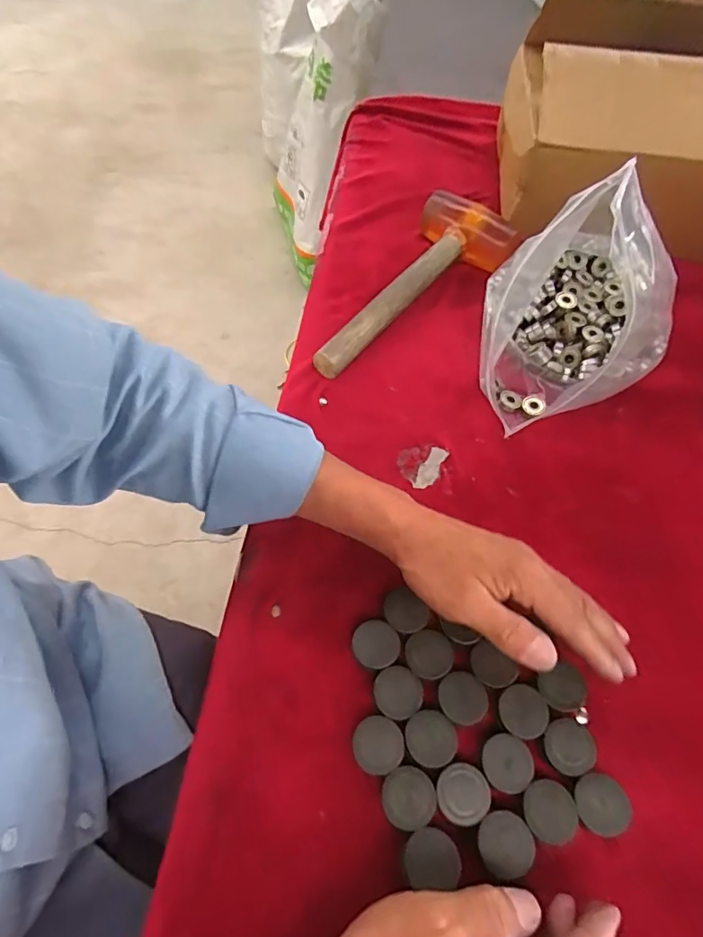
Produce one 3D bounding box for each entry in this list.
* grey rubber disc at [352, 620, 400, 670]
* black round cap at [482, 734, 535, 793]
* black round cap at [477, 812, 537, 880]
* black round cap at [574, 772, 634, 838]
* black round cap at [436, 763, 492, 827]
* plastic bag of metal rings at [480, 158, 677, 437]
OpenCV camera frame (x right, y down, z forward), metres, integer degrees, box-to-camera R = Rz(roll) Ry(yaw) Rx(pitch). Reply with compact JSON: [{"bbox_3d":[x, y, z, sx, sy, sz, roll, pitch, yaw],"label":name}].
[{"bbox_3d":[0.017,0.125,0.368,0.032,0.014,0.032,1,59,-2],"label":"grey rubber disc"},{"bbox_3d":[0.099,0.187,0.330,0.030,0.005,0.032,1,59,-2],"label":"black round cap"},{"bbox_3d":[0.092,0.222,0.307,0.033,0.004,0.031,1,59,-2],"label":"black round cap"},{"bbox_3d":[0.155,0.210,0.326,0.034,0.014,0.032,1,59,-2],"label":"black round cap"},{"bbox_3d":[0.069,0.199,0.317,0.031,0.004,0.031,1,59,-2],"label":"black round cap"},{"bbox_3d":[0.210,-0.158,0.465,0.163,0.152,0.232,37,64,18],"label":"plastic bag of metal rings"}]

